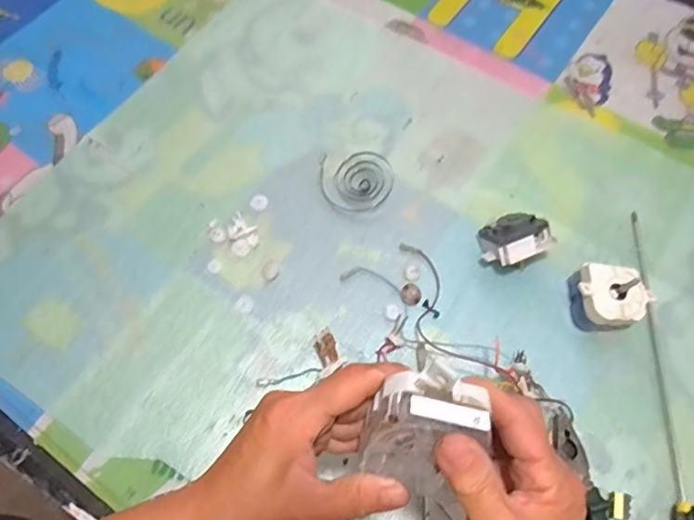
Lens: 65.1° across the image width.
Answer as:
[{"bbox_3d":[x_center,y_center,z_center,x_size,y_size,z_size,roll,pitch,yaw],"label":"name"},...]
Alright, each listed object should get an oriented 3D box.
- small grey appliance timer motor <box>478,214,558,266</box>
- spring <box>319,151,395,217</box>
[{"bbox_3d":[0.171,-0.019,0.563,0.063,0.047,0.052,-22,67,-10],"label":"small grey appliance timer motor"},{"bbox_3d":[0.012,-0.088,0.615,0.081,0.008,0.078,0,65,0],"label":"spring"}]

